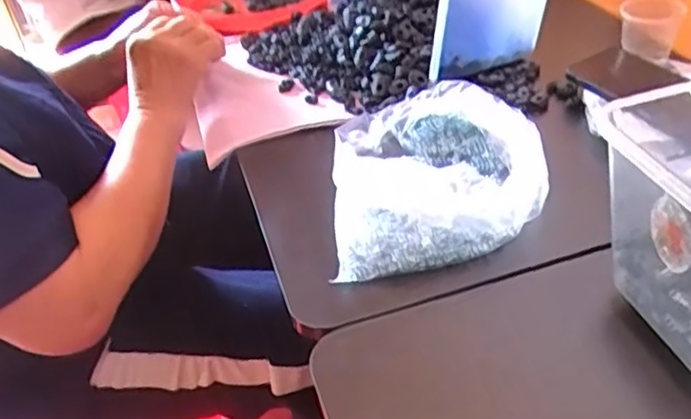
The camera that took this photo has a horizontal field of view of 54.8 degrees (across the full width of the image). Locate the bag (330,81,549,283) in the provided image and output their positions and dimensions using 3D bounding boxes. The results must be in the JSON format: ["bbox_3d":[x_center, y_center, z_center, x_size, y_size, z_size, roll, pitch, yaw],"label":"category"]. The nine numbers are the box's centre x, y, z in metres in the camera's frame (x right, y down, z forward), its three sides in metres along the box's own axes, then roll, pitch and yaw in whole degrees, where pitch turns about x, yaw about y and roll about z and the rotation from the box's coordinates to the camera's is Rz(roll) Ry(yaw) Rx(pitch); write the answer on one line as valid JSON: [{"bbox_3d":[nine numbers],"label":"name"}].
[{"bbox_3d":[0.080,-0.035,0.580,0.179,0.052,0.212,-4,39,4],"label":"bag"}]

